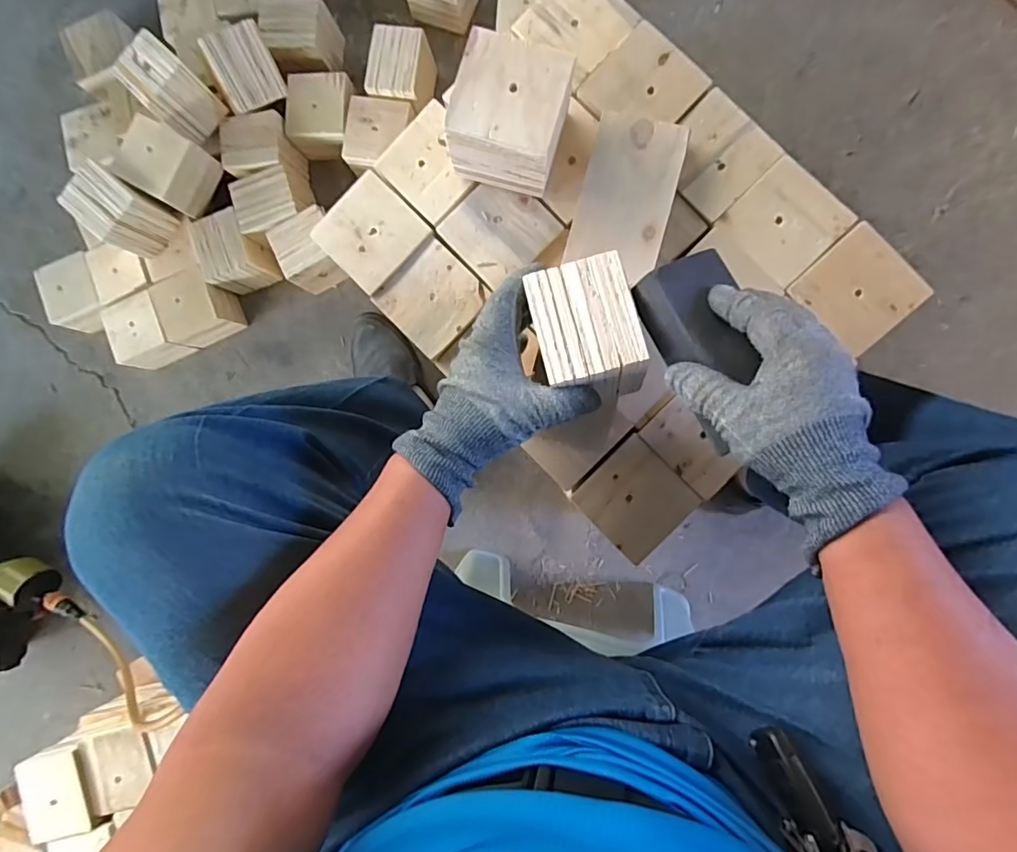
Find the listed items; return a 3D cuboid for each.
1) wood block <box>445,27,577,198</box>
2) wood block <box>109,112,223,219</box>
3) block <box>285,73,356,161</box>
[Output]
[{"bbox_3d":[0.005,-0.275,0.464,0.094,0.081,0.100,20,93,6],"label":"wood block"},{"bbox_3d":[-0.493,-0.376,0.762,0.103,0.082,0.095,32,95,5],"label":"wood block"},{"bbox_3d":[-0.281,-0.473,0.810,0.099,0.079,0.106,2,91,9],"label":"block"}]

